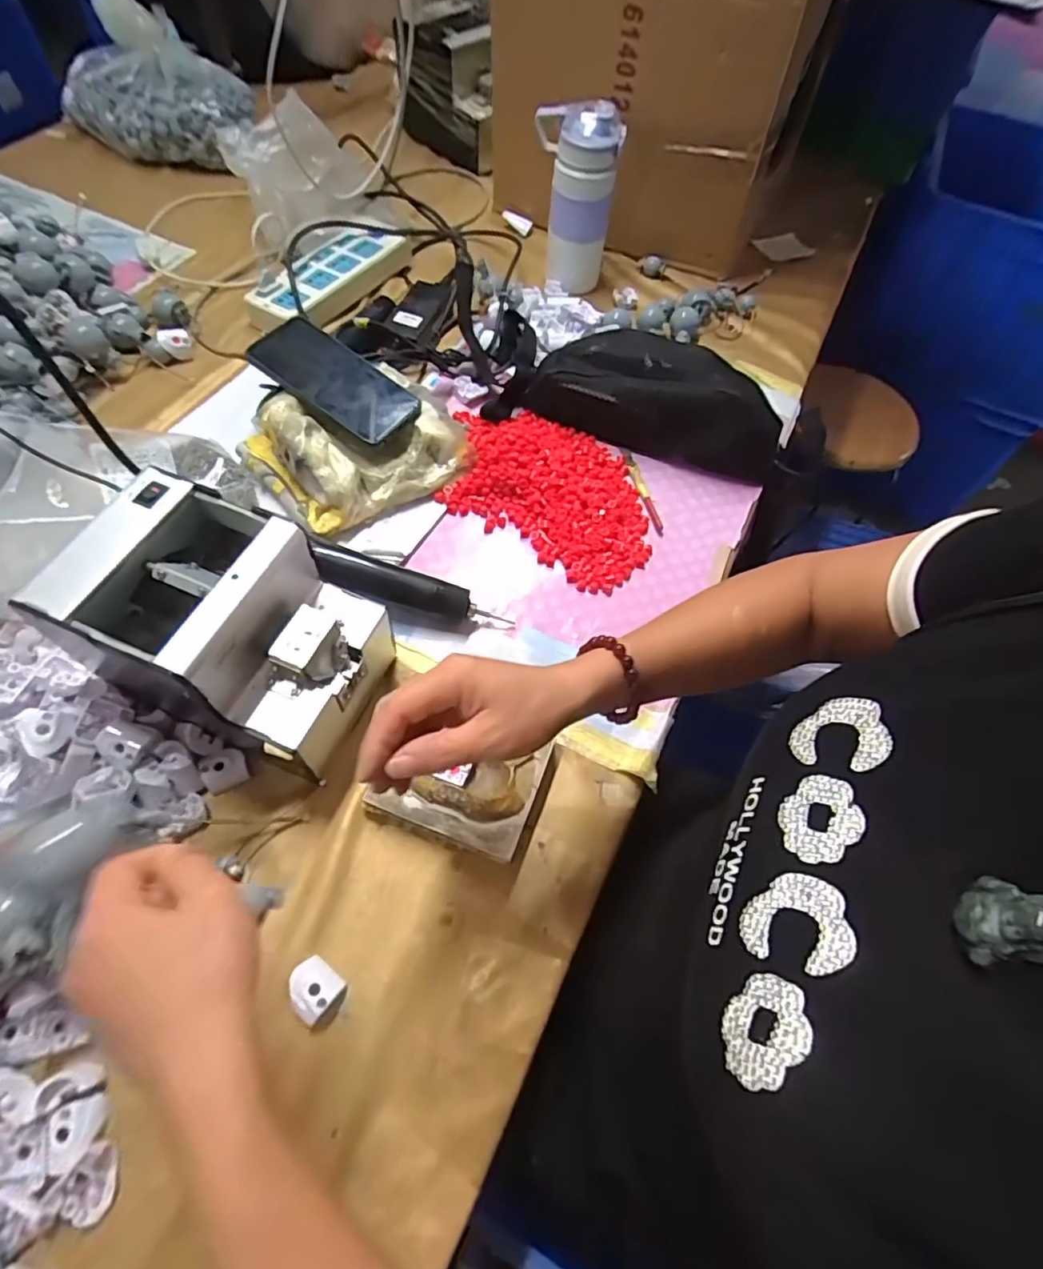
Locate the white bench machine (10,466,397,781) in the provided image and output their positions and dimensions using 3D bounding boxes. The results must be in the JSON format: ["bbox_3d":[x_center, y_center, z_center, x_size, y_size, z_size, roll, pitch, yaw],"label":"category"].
[{"bbox_3d":[-0.207,-0.002,0.436,0.192,0.142,0.124,23,61,9],"label":"white bench machine"}]

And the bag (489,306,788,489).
[{"bbox_3d":[0.118,-0.271,0.653,0.334,0.074,0.151,20,61,6],"label":"bag"}]

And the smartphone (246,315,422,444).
[{"bbox_3d":[-0.182,-0.254,0.592,0.171,0.011,0.079,35,64,8],"label":"smartphone"}]

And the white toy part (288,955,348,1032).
[{"bbox_3d":[-0.131,0.226,0.380,0.034,0.016,0.029,34,63,15],"label":"white toy part"}]

